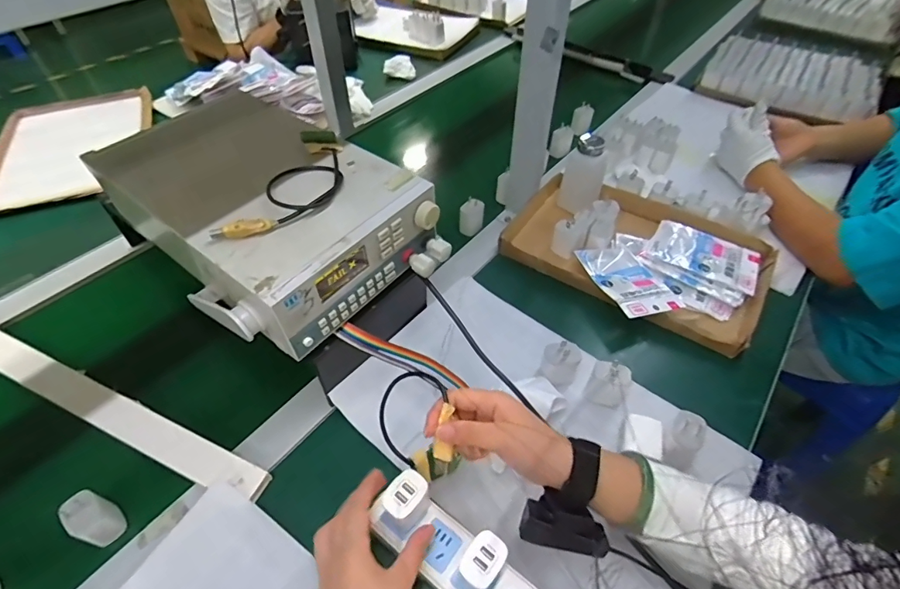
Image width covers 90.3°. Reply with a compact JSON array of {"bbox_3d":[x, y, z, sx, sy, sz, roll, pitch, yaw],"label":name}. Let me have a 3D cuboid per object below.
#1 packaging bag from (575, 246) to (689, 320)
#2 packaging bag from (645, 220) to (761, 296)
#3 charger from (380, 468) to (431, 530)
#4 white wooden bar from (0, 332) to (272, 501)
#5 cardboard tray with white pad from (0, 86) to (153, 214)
[{"bbox_3d":[0.259,-0.023,0.641,0.107,0.013,0.139,-11,46,-20],"label":"packaging bag"},{"bbox_3d":[0.381,-0.061,0.672,0.148,0.013,0.094,28,55,22],"label":"packaging bag"},{"bbox_3d":[-0.040,0.191,0.415,0.040,0.045,0.032,-35,58,-27],"label":"charger"},{"bbox_3d":[-0.457,0.111,0.534,0.578,0.012,0.043,19,55,15],"label":"white wooden bar"},{"bbox_3d":[-0.762,-0.302,0.908,0.288,0.033,0.381,-19,52,-16],"label":"cardboard tray with white pad"}]

